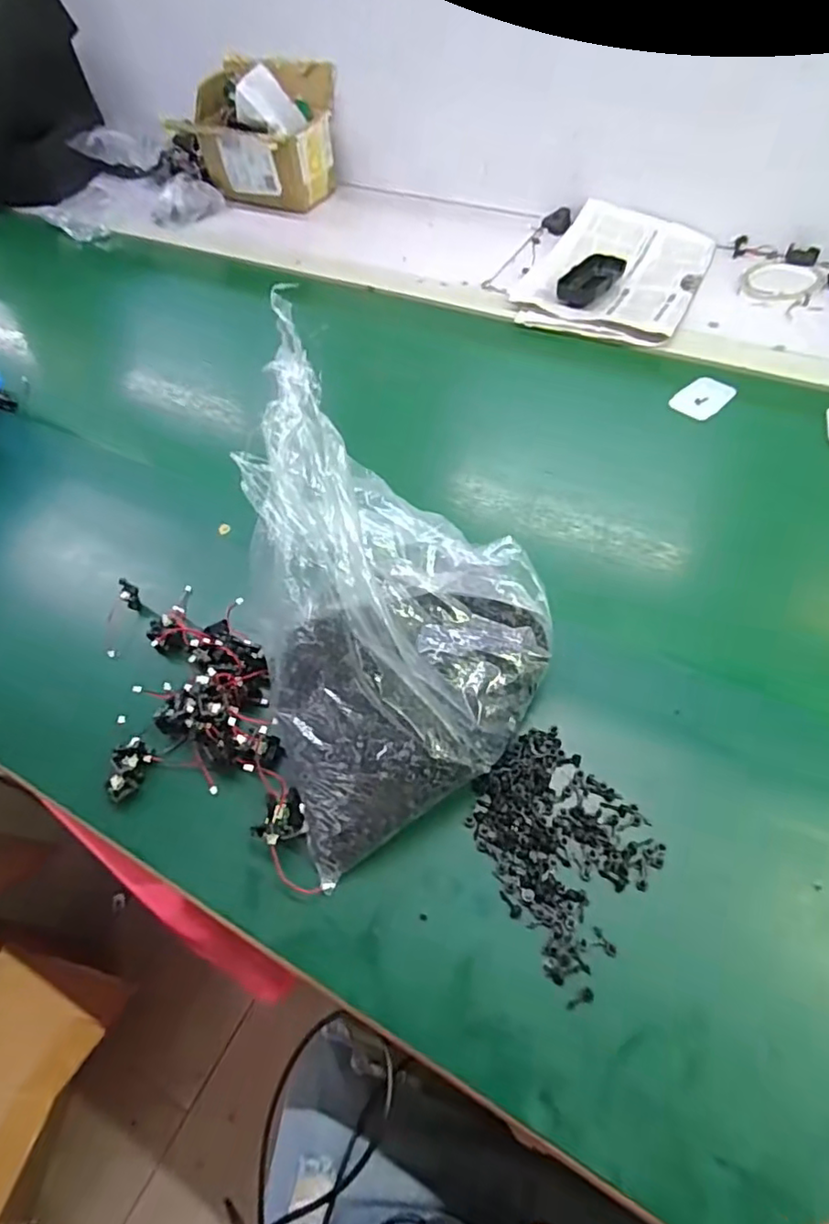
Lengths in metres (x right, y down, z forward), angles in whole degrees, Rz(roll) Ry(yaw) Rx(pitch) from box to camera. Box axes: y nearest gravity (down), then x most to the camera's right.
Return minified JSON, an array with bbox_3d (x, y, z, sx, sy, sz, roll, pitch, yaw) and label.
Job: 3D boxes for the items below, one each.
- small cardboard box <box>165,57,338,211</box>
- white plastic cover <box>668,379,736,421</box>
[{"bbox_3d":[-0.235,-0.762,0.957,0.208,0.156,0.159,29,62,23],"label":"small cardboard box"},{"bbox_3d":[0.301,-0.224,0.625,0.060,0.009,0.045,-37,59,-20],"label":"white plastic cover"}]

